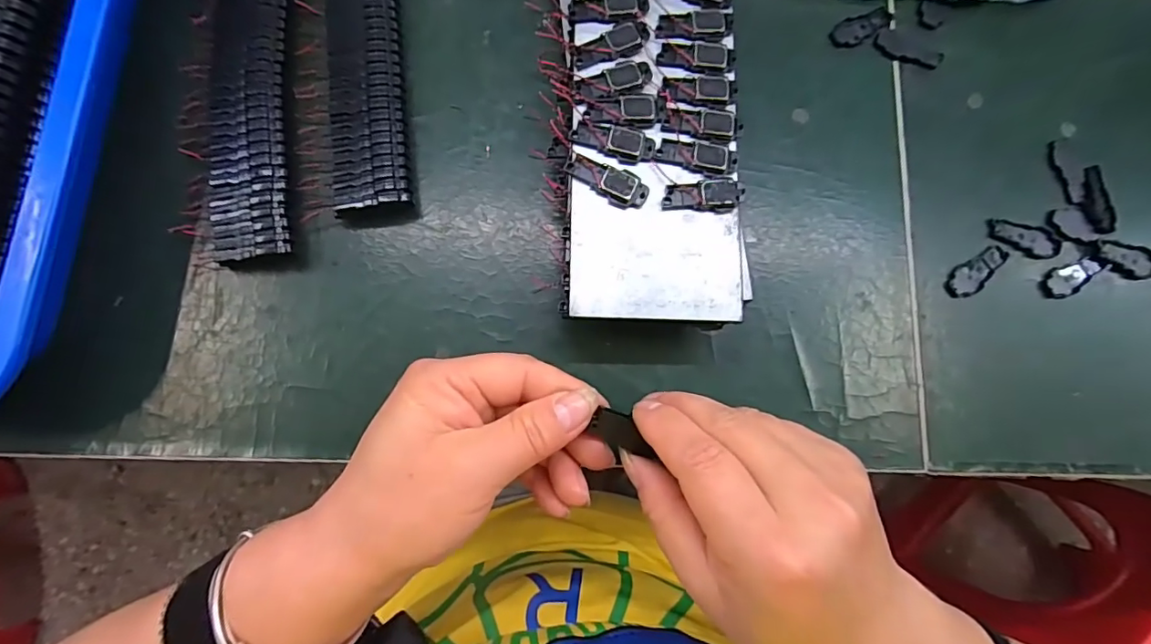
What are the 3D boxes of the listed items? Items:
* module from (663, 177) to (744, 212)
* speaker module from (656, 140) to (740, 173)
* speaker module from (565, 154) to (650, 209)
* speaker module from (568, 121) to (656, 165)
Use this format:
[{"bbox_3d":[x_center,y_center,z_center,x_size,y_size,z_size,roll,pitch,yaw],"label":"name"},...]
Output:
[{"bbox_3d":[0.060,-0.059,0.242,0.037,0.005,0.015,-3,82,-3],"label":"module"},{"bbox_3d":[0.058,-0.079,0.243,0.037,0.004,0.014,12,81,-1],"label":"speaker module"},{"bbox_3d":[0.015,-0.066,0.241,0.039,0.004,0.015,33,82,2],"label":"speaker module"},{"bbox_3d":[0.018,-0.086,0.244,0.039,0.005,0.014,19,81,0],"label":"speaker module"}]

